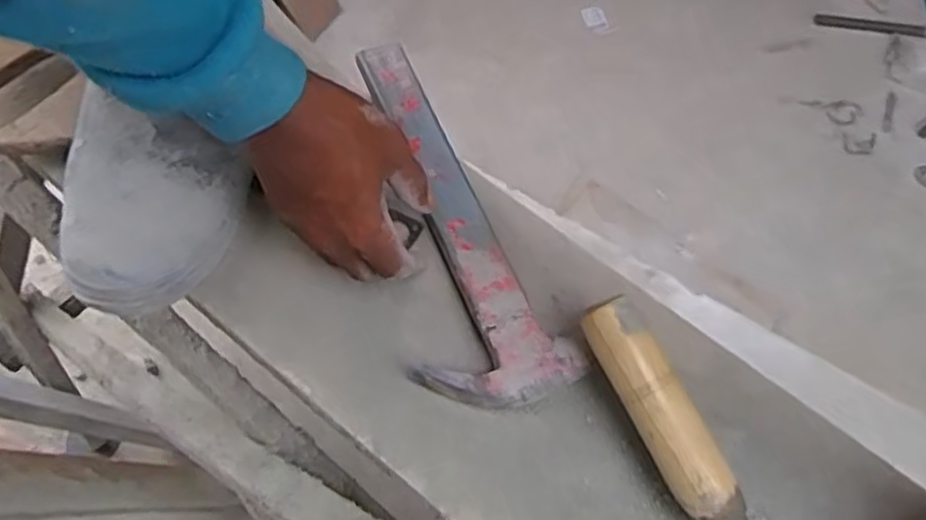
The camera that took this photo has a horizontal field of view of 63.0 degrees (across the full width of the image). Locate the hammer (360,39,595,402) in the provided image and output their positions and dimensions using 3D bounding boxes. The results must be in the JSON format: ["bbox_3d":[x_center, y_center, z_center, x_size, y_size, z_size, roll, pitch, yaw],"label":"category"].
[{"bbox_3d":[-0.016,-0.031,0.495,0.088,0.026,0.274,-18,65,-9],"label":"hammer"}]

